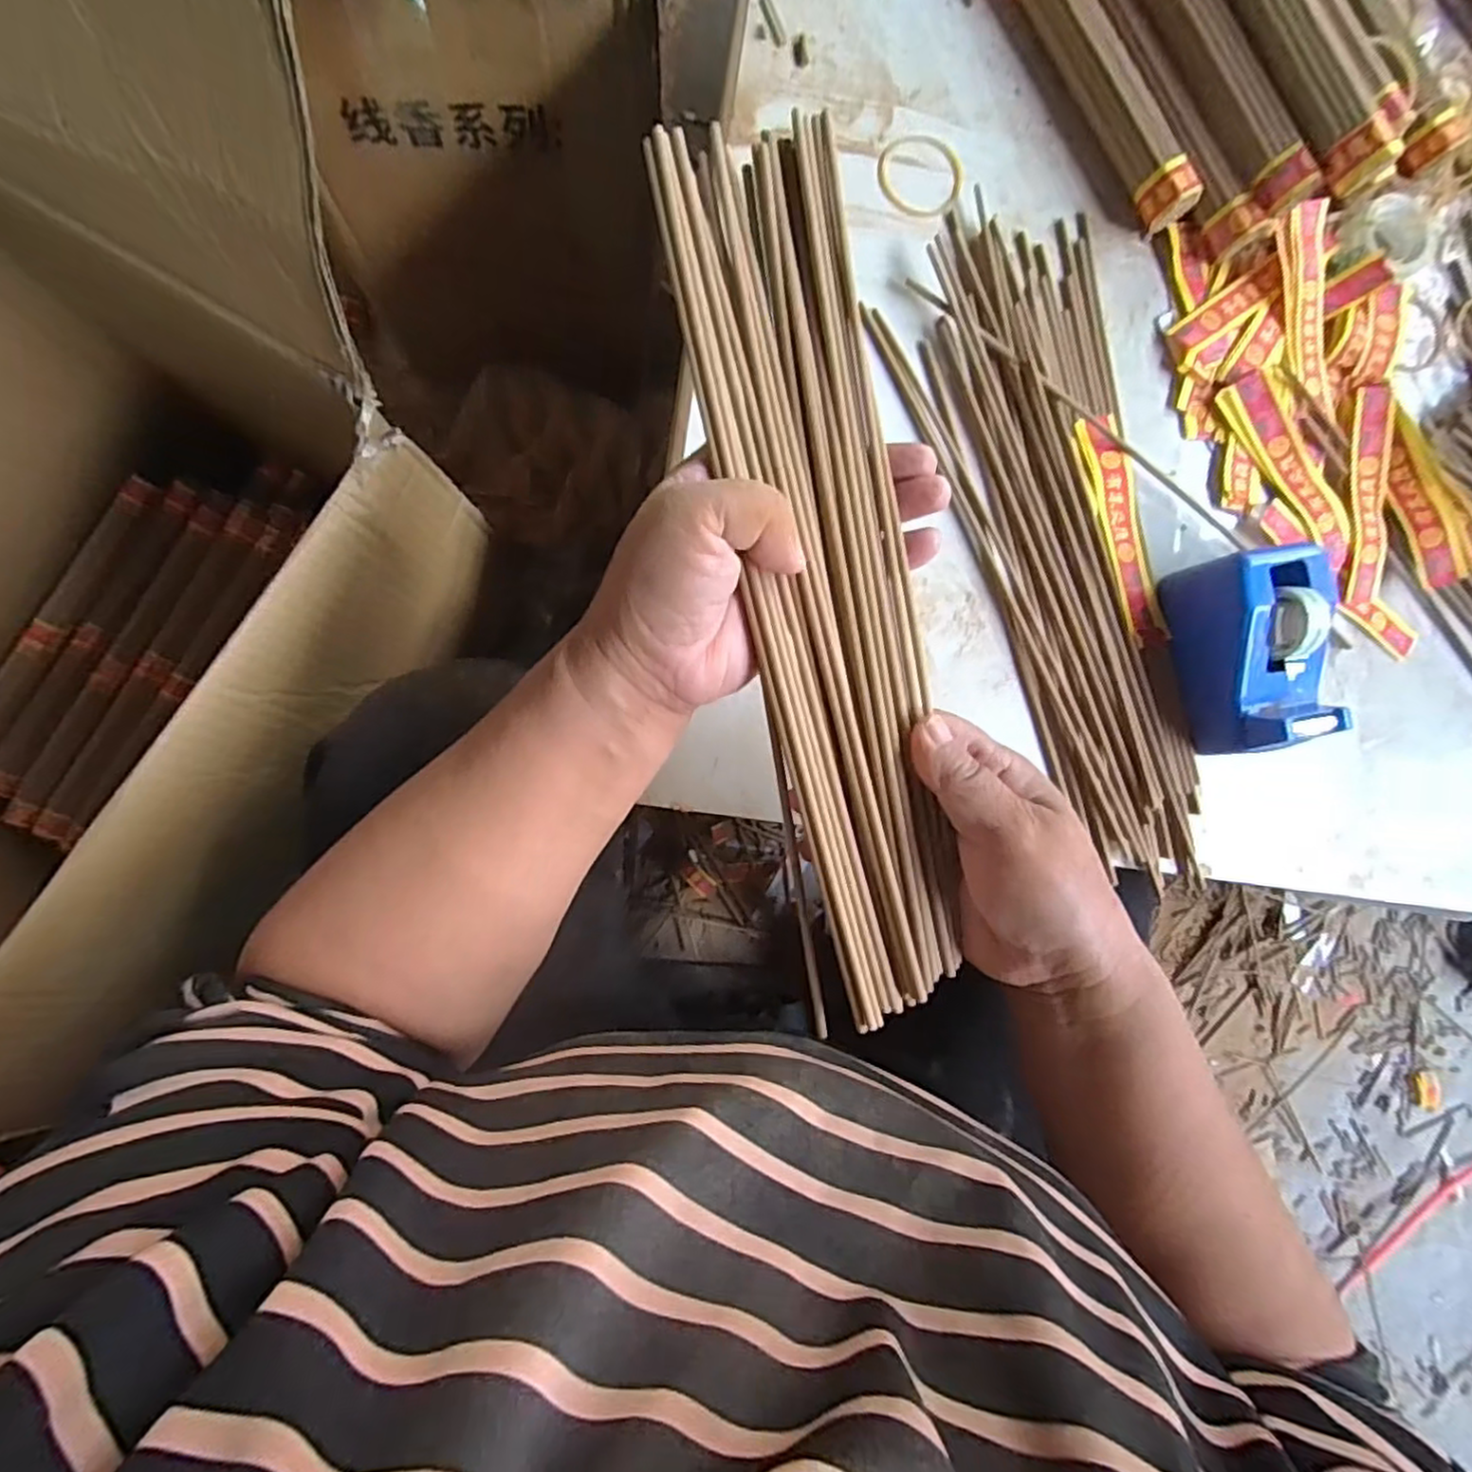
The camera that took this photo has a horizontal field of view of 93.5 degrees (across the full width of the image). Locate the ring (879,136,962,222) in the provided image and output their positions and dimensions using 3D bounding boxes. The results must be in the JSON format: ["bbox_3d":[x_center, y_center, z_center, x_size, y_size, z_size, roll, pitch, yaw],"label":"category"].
[{"bbox_3d":[0.100,-0.303,0.374,0.046,0.004,0.046,0,87,-8],"label":"ring"}]

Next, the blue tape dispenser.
[{"bbox_3d":[0.266,-0.042,0.350,0.055,0.052,0.100,-9,89,-8],"label":"blue tape dispenser"}]

